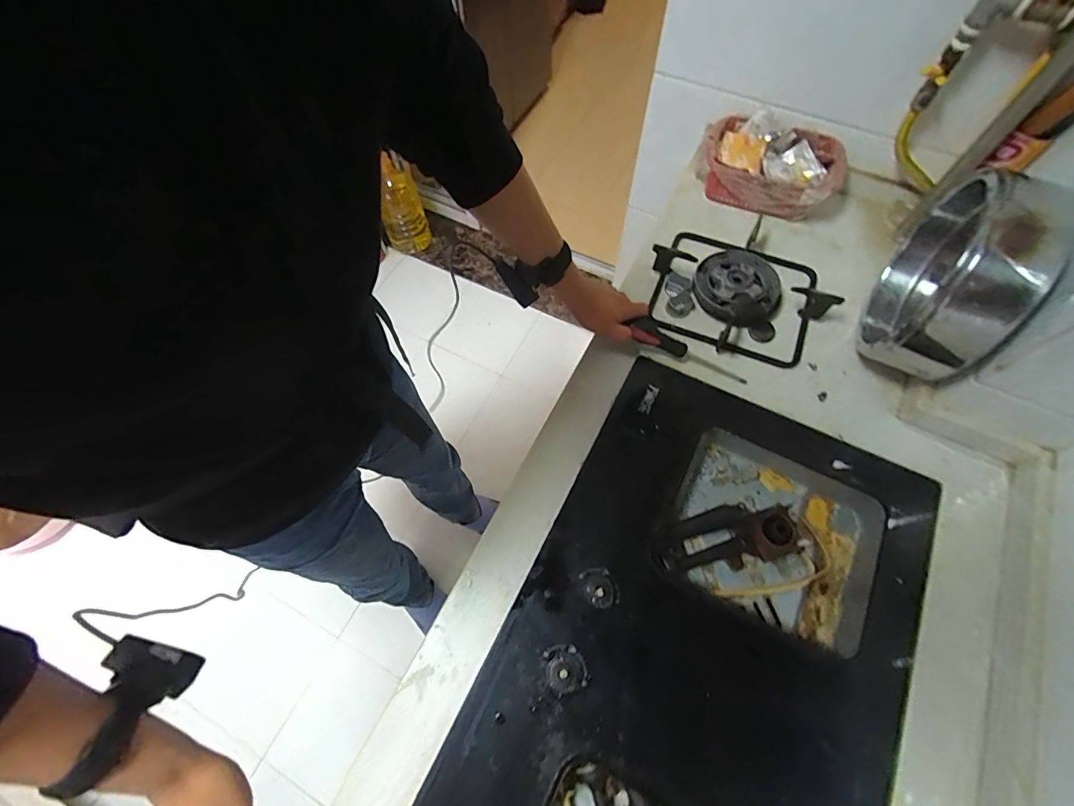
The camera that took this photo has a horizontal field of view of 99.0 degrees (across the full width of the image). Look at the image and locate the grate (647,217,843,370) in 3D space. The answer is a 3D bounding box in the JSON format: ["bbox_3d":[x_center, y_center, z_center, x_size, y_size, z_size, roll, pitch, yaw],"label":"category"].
[{"bbox_3d":[0.313,-0.183,0.716,0.268,0.046,0.224,16,67,8],"label":"grate"}]

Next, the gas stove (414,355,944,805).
[{"bbox_3d":[0.166,0.328,0.533,0.422,0.087,0.750,25,68,13],"label":"gas stove"}]

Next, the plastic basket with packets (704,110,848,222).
[{"bbox_3d":[0.396,-0.400,0.799,0.221,0.088,0.150,30,70,14],"label":"plastic basket with packets"}]

